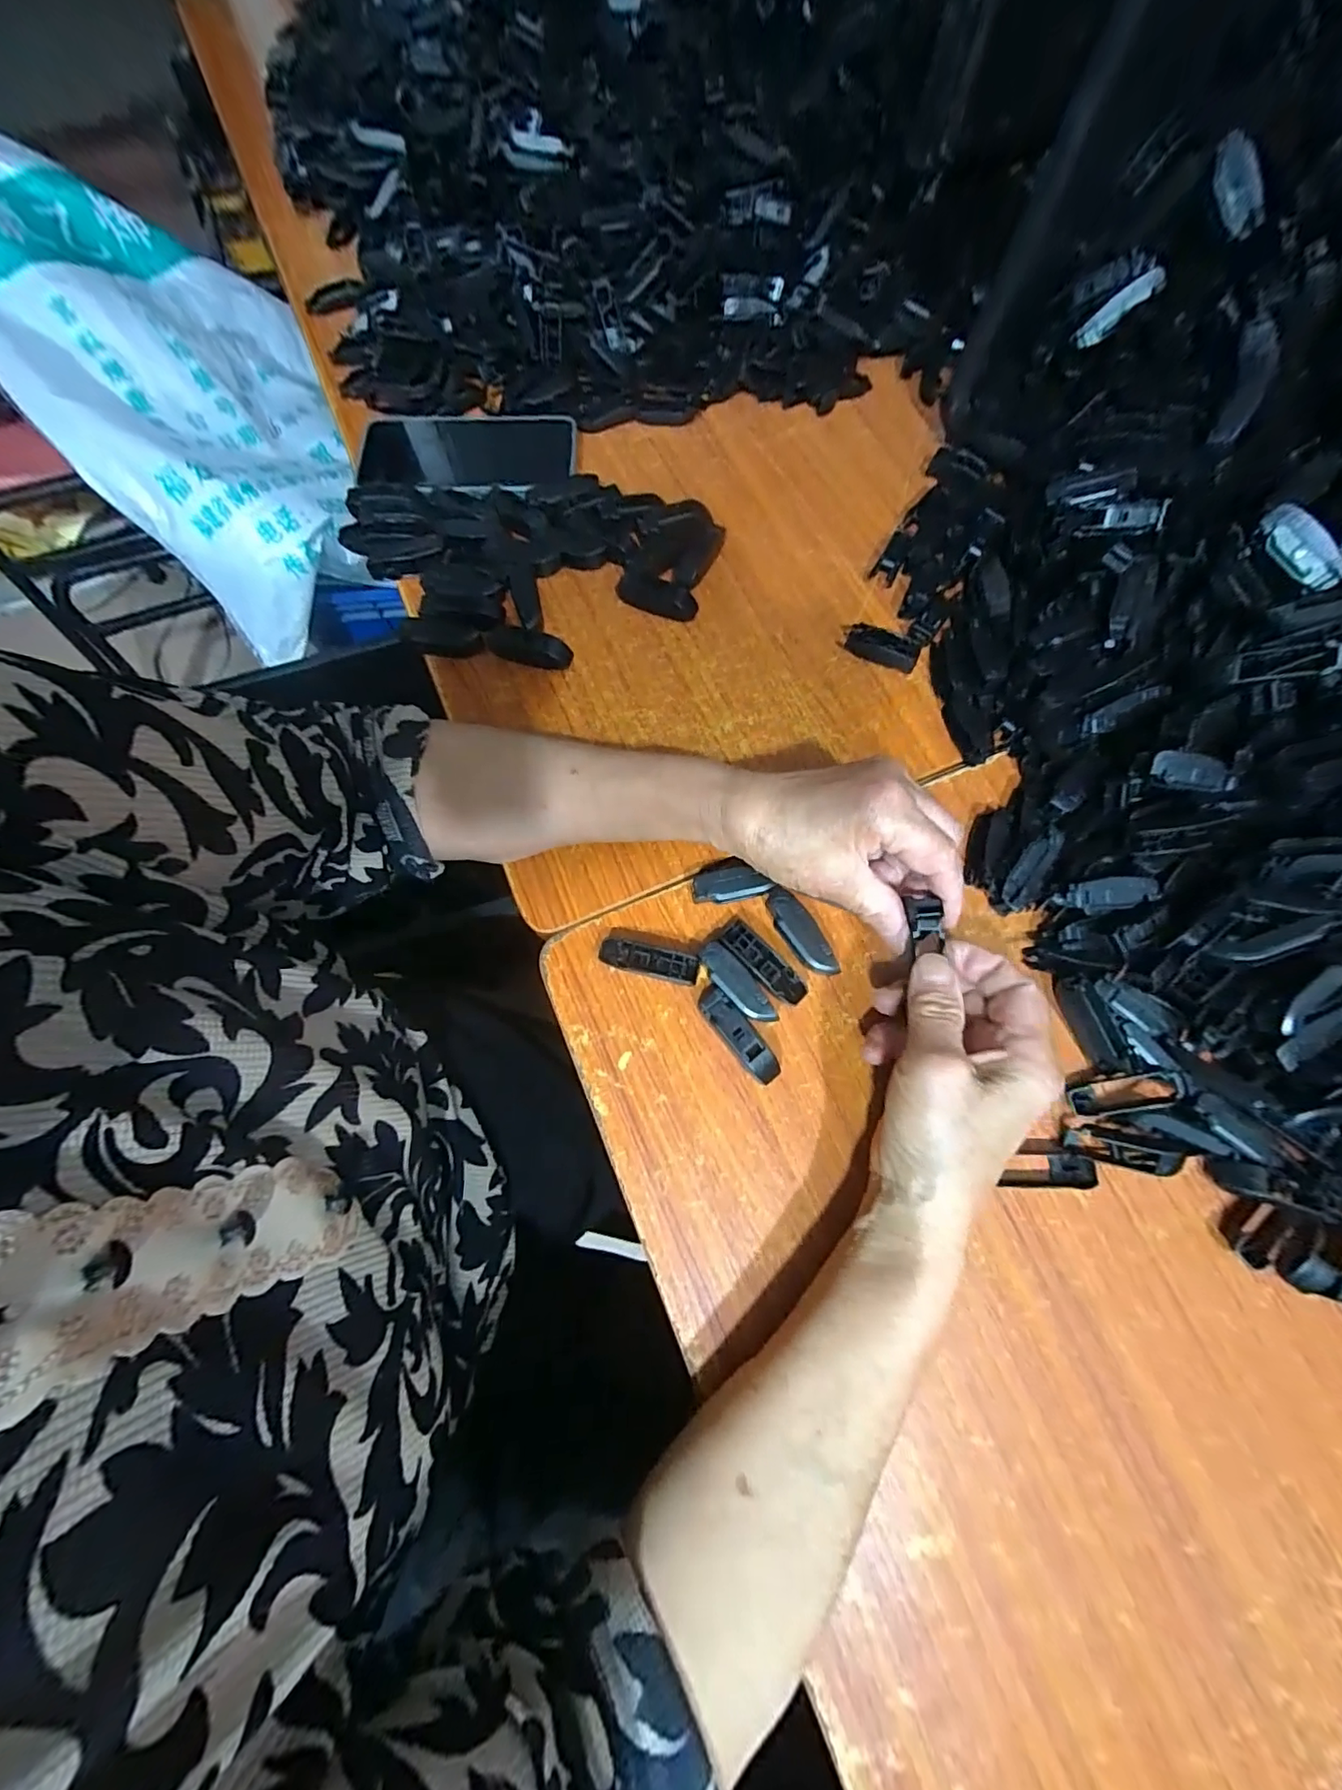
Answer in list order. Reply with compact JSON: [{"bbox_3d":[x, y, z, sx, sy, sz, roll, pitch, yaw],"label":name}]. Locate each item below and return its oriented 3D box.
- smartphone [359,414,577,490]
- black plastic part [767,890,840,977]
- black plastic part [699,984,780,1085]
[{"bbox_3d":[-0.153,-0.336,0.430,0.156,0.009,0.081,-1,73,-1],"label":"smartphone"},{"bbox_3d":[0.074,0.023,0.325,0.018,0.018,0.055,-30,76,-9],"label":"black plastic part"},{"bbox_3d":[0.036,0.077,0.310,0.016,0.015,0.058,-38,77,-11],"label":"black plastic part"}]

